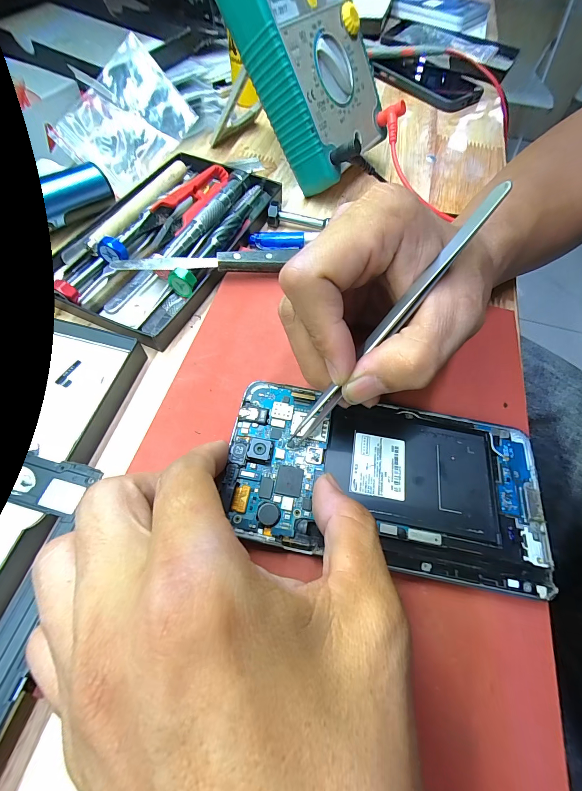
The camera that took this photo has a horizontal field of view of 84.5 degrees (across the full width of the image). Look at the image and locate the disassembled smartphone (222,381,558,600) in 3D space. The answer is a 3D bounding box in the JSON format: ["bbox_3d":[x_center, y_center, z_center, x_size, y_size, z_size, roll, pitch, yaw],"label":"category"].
[{"bbox_3d":[0.044,0.039,0.152,0.146,0.006,0.075,12,63,1],"label":"disassembled smartphone"}]

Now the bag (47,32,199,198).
[{"bbox_3d":[-0.127,-0.208,0.245,0.091,0.012,0.063,-41,112,5],"label":"bag"}]

